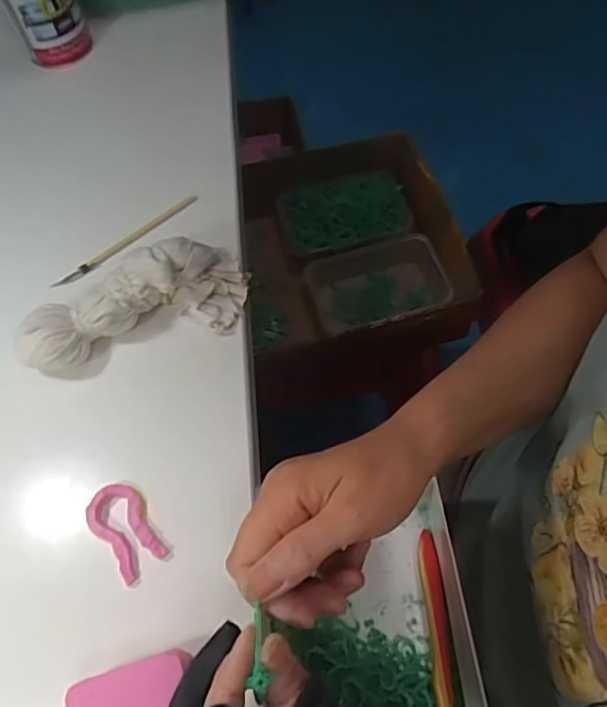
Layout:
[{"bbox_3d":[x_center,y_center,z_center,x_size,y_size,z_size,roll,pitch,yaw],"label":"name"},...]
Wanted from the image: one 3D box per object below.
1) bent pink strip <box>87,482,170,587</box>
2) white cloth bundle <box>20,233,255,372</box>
[{"bbox_3d":[-0.105,0.104,0.330,0.031,0.006,0.056,-34,65,-14],"label":"bent pink strip"},{"bbox_3d":[-0.116,-0.034,0.379,0.154,0.047,0.052,-17,62,-5],"label":"white cloth bundle"}]

